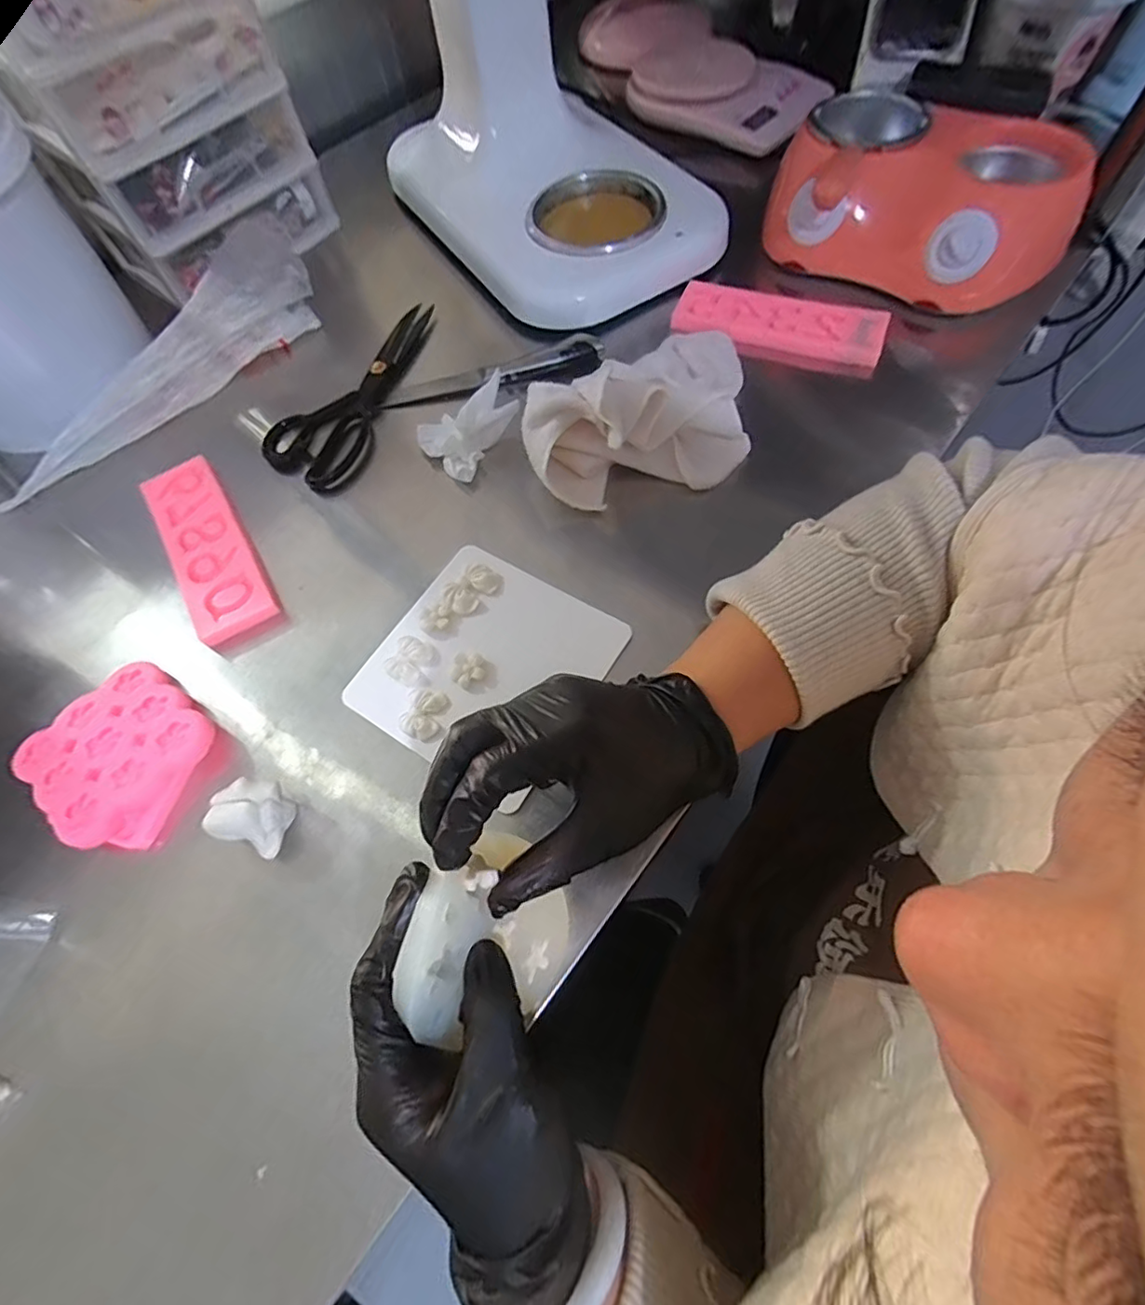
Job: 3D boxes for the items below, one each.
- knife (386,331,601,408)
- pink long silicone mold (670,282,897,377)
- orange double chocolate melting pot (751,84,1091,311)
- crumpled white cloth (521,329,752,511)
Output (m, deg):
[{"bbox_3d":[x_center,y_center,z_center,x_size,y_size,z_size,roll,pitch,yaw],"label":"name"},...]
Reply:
[{"bbox_3d":[-0.068,-0.240,0.493,0.189,0.025,0.022,-12,63,-2],"label":"knife"},{"bbox_3d":[0.176,-0.282,0.497,0.173,0.029,0.054,17,66,12],"label":"pink long silicone mold"},{"bbox_3d":[0.302,-0.401,0.500,0.188,0.081,0.243,-41,68,-15],"label":"orange double chocolate melting pot"},{"bbox_3d":[0.052,-0.193,0.442,0.181,0.053,0.146,-11,63,-2],"label":"crumpled white cloth"}]

